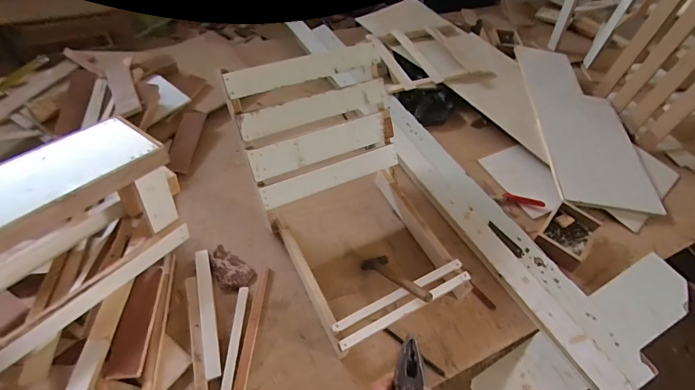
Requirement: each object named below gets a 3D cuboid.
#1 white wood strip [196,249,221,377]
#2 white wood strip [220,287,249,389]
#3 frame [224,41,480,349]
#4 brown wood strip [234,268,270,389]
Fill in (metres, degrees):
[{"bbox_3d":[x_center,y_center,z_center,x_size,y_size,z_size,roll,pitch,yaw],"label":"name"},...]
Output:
[{"bbox_3d":[-0.264,0.215,0.672,0.026,0.018,0.241,-12,57,-14],"label":"white wood strip"},{"bbox_3d":[-0.205,0.285,0.633,0.019,0.018,0.248,3,51,-5],"label":"white wood strip"},{"bbox_3d":[0.011,-0.023,0.717,0.354,0.285,0.514,-18,56,-20],"label":"frame"},{"bbox_3d":[-0.181,0.268,0.652,0.021,0.015,0.288,6,51,-2],"label":"brown wood strip"}]

